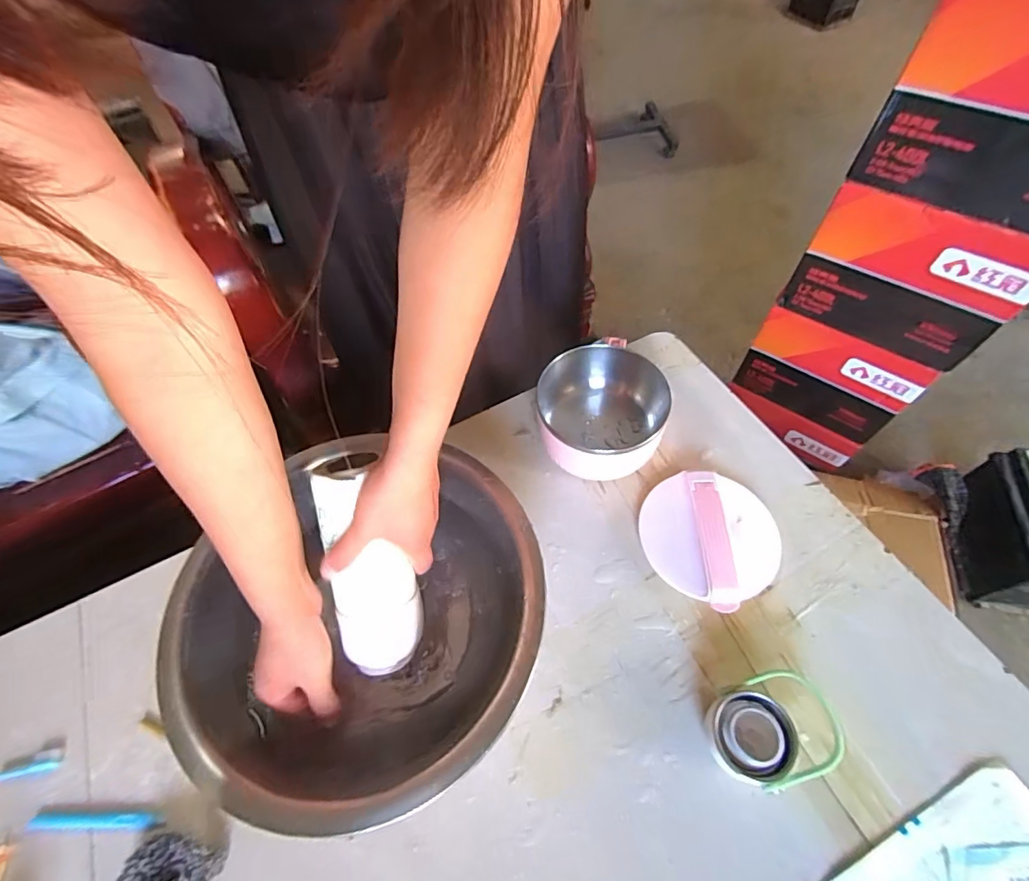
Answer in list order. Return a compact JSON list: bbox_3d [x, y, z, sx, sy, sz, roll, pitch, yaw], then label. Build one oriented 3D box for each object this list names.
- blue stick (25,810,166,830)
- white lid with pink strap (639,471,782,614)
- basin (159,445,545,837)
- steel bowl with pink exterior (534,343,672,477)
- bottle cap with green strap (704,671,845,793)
[{"bbox_3d":[-0.372,0.336,0.439,0.119,0.008,0.013,-1,59,2],"label":"blue stick"},{"bbox_3d":[0.209,0.099,0.532,0.137,0.032,0.139,-2,57,3],"label":"white lid with pink strap"},{"bbox_3d":[-0.126,0.163,0.459,0.291,0.123,0.312,-2,57,3],"label":"basin"},{"bbox_3d":[0.100,-0.028,0.581,0.133,0.097,0.129,-2,57,3],"label":"steel bowl with pink exterior"},{"bbox_3d":[0.216,0.246,0.424,0.101,0.055,0.078,-16,57,-6],"label":"bottle cap with green strap"}]

